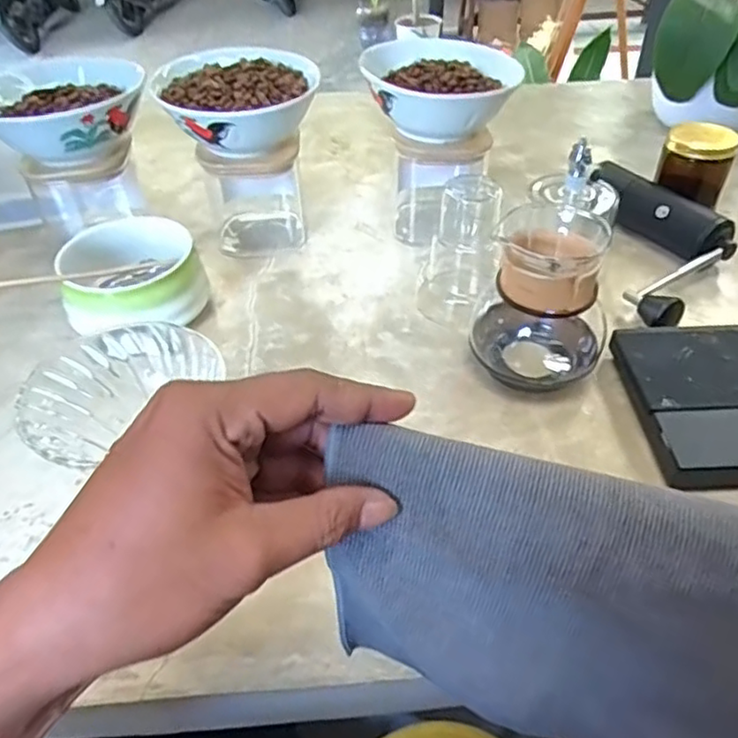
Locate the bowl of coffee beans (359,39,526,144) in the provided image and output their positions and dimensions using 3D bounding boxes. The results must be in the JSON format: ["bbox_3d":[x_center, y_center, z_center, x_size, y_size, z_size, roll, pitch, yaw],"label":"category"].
[{"bbox_3d":[0.071,-0.278,0.645,0.148,0.059,0.131,1,43,3],"label":"bowl of coffee beans"}]

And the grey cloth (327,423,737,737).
[{"bbox_3d":[0.113,0.115,0.270,0.266,0.142,0.026,15,33,10],"label":"grey cloth"}]

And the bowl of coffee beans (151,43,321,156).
[{"bbox_3d":[-0.121,-0.260,0.627,0.152,0.068,0.130,-14,45,-12],"label":"bowl of coffee beans"}]

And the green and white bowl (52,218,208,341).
[{"bbox_3d":[-0.219,-0.079,0.605,0.121,0.076,0.128,-1,43,1],"label":"green and white bowl"}]

